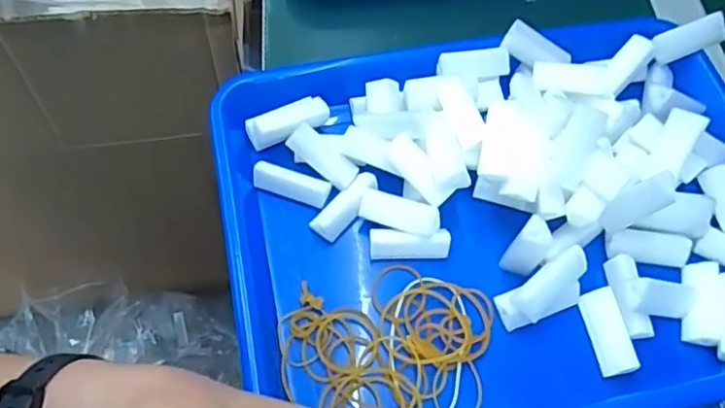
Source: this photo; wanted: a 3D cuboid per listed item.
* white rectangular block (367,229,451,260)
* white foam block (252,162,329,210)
[{"bbox_3d":[0.028,0.023,0.352,0.046,0.016,0.014,2,62,-2],"label":"white rectangular block"},{"bbox_3d":[-0.043,-0.013,0.369,0.045,0.013,0.014,20,63,8],"label":"white foam block"}]

